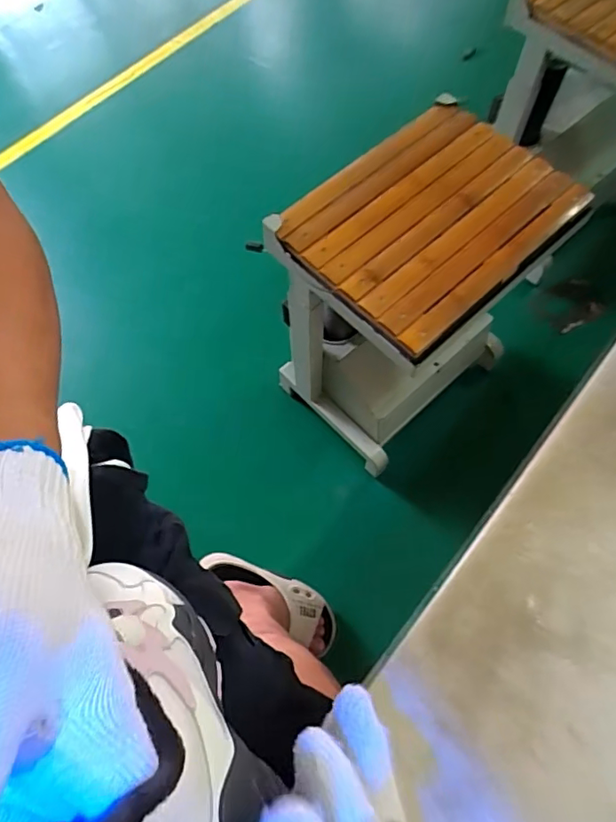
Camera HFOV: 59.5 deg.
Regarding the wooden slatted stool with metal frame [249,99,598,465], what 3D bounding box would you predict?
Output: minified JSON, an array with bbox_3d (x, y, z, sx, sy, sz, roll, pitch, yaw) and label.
[{"bbox_3d":[0.171,-0.186,0.935,0.391,0.424,0.291,-40,70,-15],"label":"wooden slatted stool with metal frame"}]

